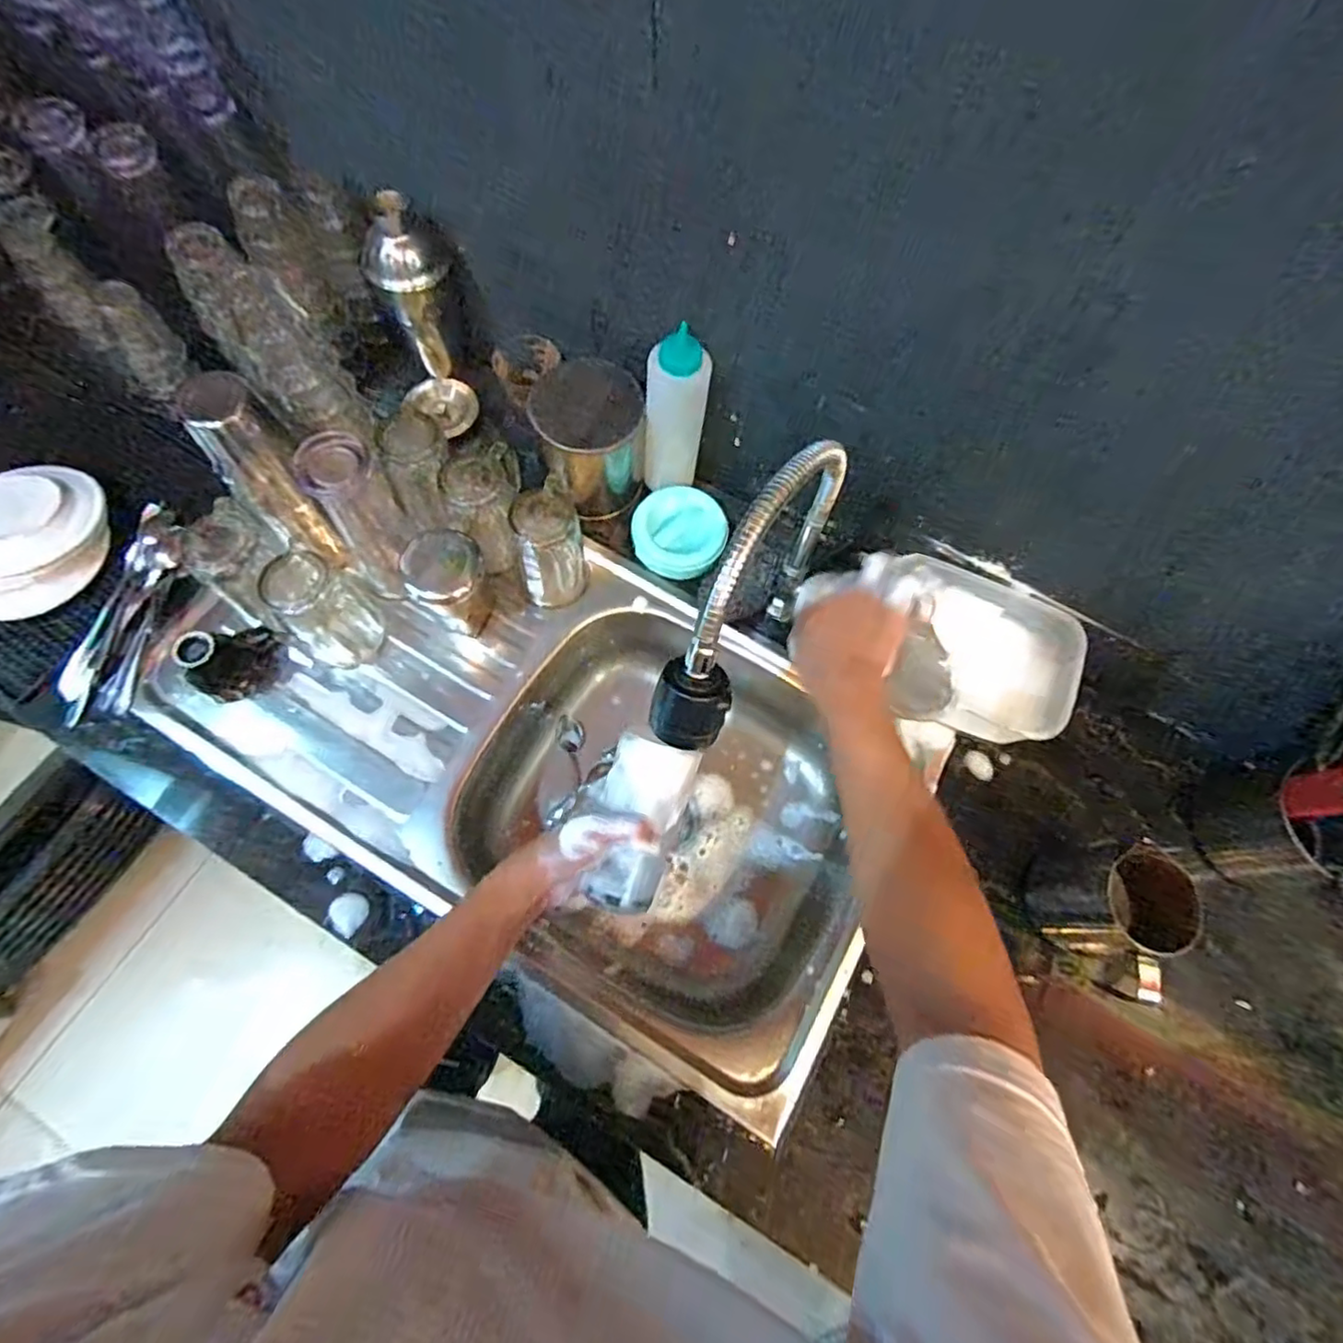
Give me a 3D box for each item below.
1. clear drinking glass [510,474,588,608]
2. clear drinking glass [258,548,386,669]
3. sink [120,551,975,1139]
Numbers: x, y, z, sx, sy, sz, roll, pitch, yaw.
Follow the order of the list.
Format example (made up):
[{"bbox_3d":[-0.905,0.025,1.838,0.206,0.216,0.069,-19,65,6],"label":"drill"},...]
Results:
[{"bbox_3d":[-0.123,-0.125,0.649,0.066,0.122,0.070,-12,72,-7],"label":"clear drinking glass"},{"bbox_3d":[-0.326,-0.057,0.606,0.067,0.114,0.075,28,72,7],"label":"clear drinking glass"},{"bbox_3d":[-0.124,0.078,0.694,0.714,0.144,0.388,31,72,8],"label":"sink"}]

